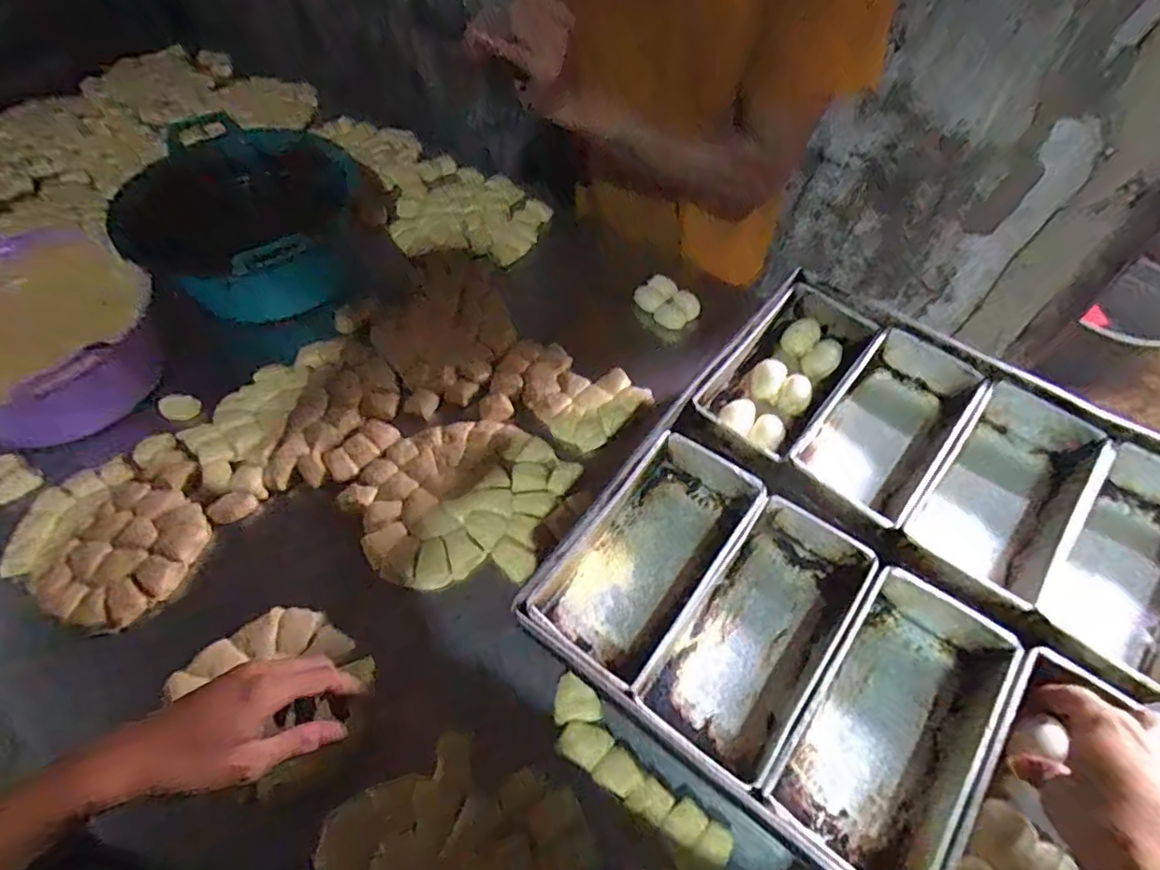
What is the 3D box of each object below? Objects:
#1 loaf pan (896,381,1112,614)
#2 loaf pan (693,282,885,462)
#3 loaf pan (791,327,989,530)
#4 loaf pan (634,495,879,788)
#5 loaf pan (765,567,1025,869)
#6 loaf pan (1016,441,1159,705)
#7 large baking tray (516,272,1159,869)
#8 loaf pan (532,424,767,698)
[{"bbox_3d":[0.354,0.048,0.498,0.108,0.054,0.204,36,62,22],"label":"loaf pan"},{"bbox_3d":[0.197,-0.060,0.567,0.110,0.054,0.208,32,60,20],"label":"loaf pan"},{"bbox_3d":[0.279,-0.008,0.533,0.099,0.051,0.205,35,61,22],"label":"loaf pan"},{"bbox_3d":[0.137,0.139,0.445,0.100,0.048,0.200,33,61,21],"label":"loaf pan"},{"bbox_3d":[0.221,0.190,0.411,0.114,0.054,0.200,35,61,22],"label":"loaf pan"},{"bbox_3d":[0.433,0.100,0.462,0.106,0.051,0.226,36,61,22],"label":"loaf pan"},{"bbox_3d":[0.267,0.111,0.456,0.465,0.066,0.445,33,60,21],"label":"large baking tray"},{"bbox_3d":[0.056,0.095,0.470,0.097,0.053,0.197,32,60,20],"label":"loaf pan"}]

